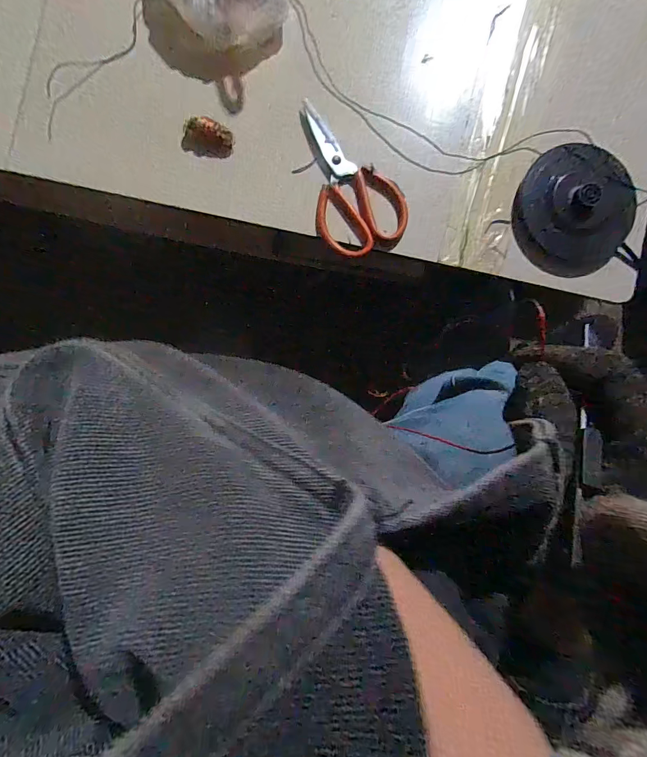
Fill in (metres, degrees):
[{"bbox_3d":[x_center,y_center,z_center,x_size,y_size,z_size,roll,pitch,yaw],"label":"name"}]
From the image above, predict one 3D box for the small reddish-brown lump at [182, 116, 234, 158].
[{"bbox_3d":[-0.141,-0.291,0.454,0.062,0.024,0.033,6,88,-2],"label":"small reddish-brown lump"}]

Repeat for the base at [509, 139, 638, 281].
[{"bbox_3d":[0.302,-0.201,0.451,0.136,0.029,0.143,0,88,-2],"label":"base"}]

